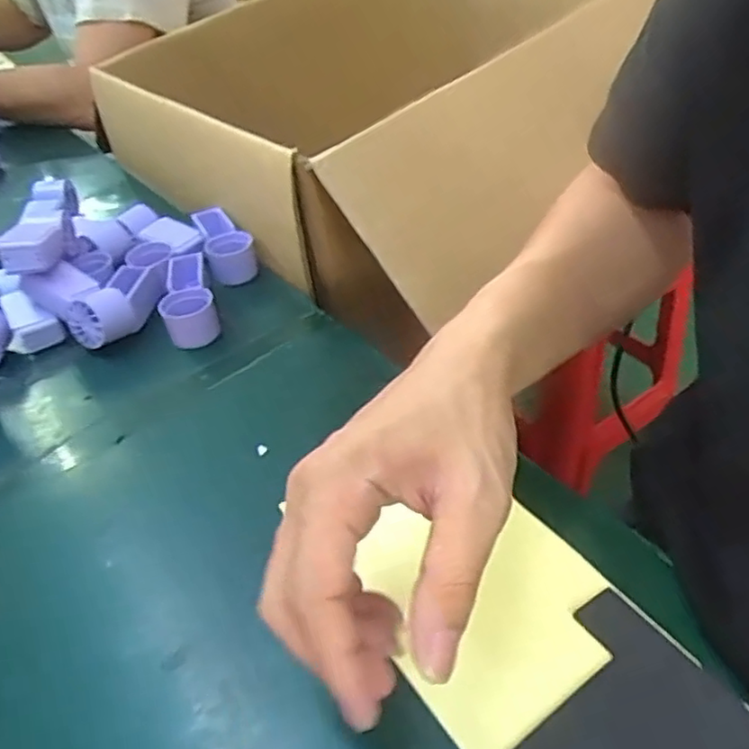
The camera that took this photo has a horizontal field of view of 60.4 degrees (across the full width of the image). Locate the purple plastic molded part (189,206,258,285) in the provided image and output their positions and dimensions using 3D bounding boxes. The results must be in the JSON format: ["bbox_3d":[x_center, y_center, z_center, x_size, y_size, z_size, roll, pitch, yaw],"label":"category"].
[{"bbox_3d":[-0.133,-0.118,0.573,0.039,0.032,0.094,-20,44,-12],"label":"purple plastic molded part"}]

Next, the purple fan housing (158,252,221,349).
[{"bbox_3d":[-0.151,-0.062,0.519,0.038,0.031,0.099,-17,44,-10],"label":"purple fan housing"}]

